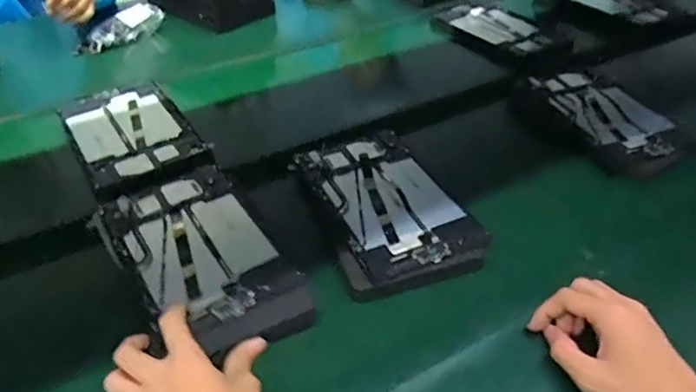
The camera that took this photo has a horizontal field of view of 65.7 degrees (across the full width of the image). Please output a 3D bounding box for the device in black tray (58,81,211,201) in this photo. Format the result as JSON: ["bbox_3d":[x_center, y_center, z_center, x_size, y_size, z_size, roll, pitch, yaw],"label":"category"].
[{"bbox_3d":[-0.301,-0.089,0.753,0.149,0.018,0.239,-22,47,-26],"label":"device in black tray"}]

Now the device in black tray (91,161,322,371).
[{"bbox_3d":[-0.160,0.061,0.579,0.153,0.017,0.271,-25,48,-28],"label":"device in black tray"}]

